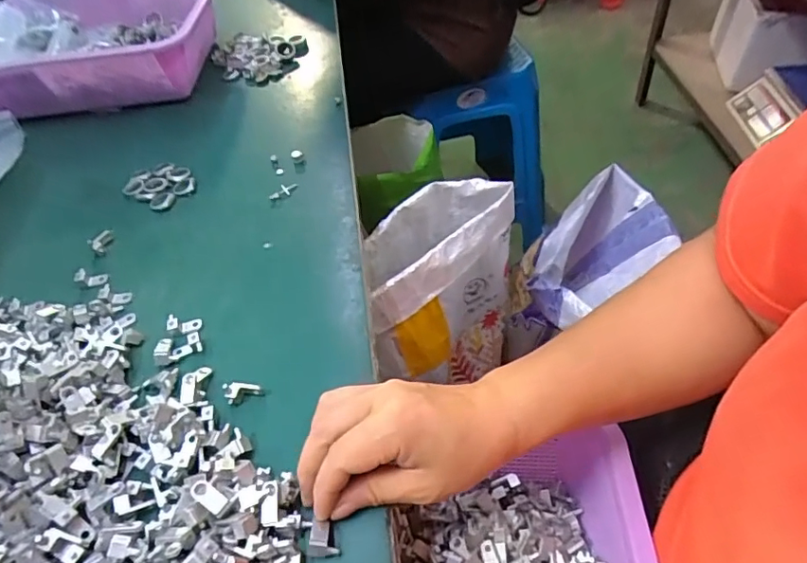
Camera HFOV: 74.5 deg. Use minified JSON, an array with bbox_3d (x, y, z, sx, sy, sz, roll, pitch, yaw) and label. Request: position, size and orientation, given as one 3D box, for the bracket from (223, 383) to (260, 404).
[{"bbox_3d":[-0.109,0.073,0.358,0.023,0.010,0.010,-15,49,-5],"label":"bracket"}]

